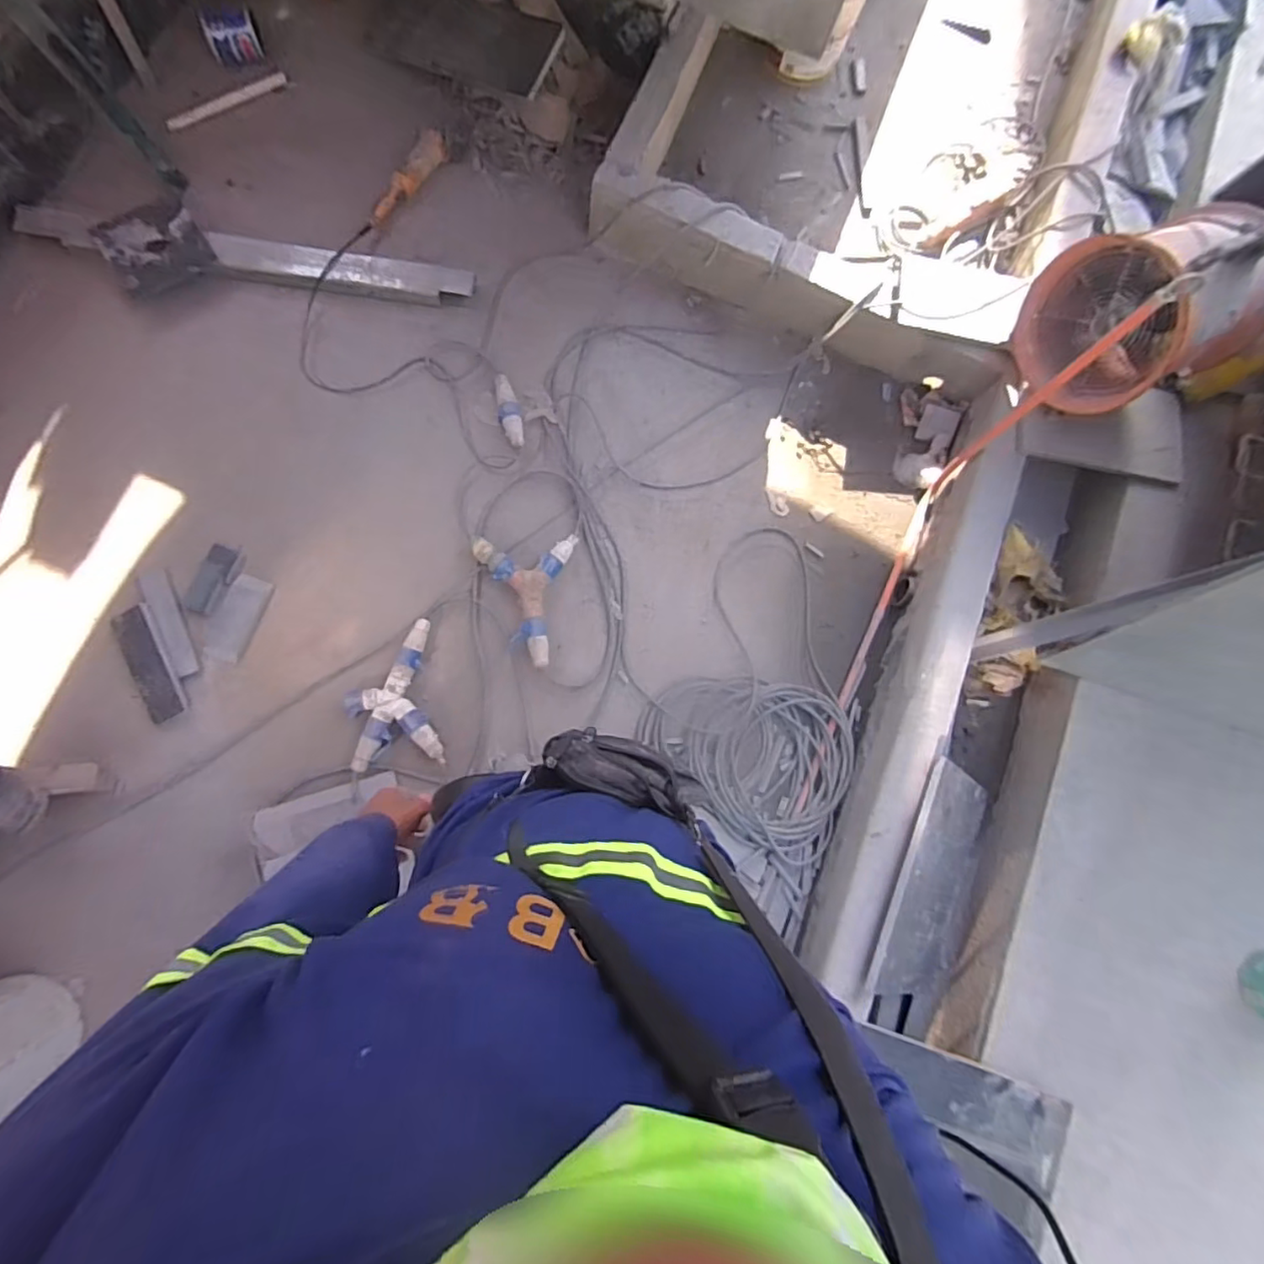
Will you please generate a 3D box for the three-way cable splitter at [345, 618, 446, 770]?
[{"bbox_3d":[-0.575,0.154,1.439,0.200,0.051,0.332,-9,83,-6],"label":"three-way cable splitter"}]

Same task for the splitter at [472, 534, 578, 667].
[{"bbox_3d":[-0.261,-0.078,1.492,0.239,0.064,0.313,-3,83,-6],"label":"splitter"}]

